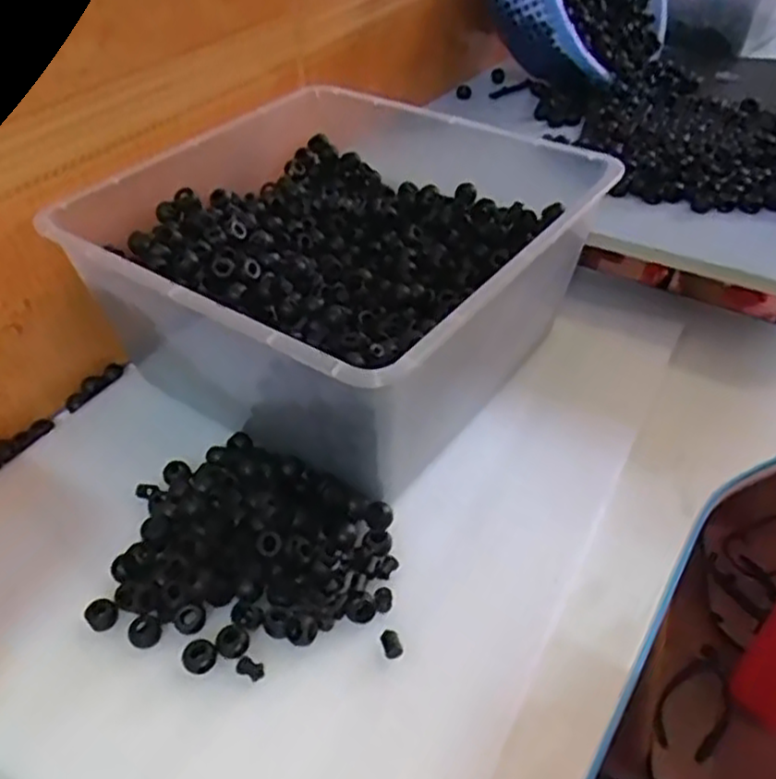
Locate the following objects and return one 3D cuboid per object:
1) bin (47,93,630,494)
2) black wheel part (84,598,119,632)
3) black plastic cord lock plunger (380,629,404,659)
[{"bbox_3d":[-0.034,-0.089,0.548,0.296,0.150,0.309,26,49,24],"label":"bin"},{"bbox_3d":[-0.162,0.128,0.411,0.017,0.007,0.016,-1,42,1],"label":"black wheel part"},{"bbox_3d":[0.002,0.139,0.398,0.010,0.009,0.016,-15,44,-14],"label":"black plastic cord lock plunger"}]

